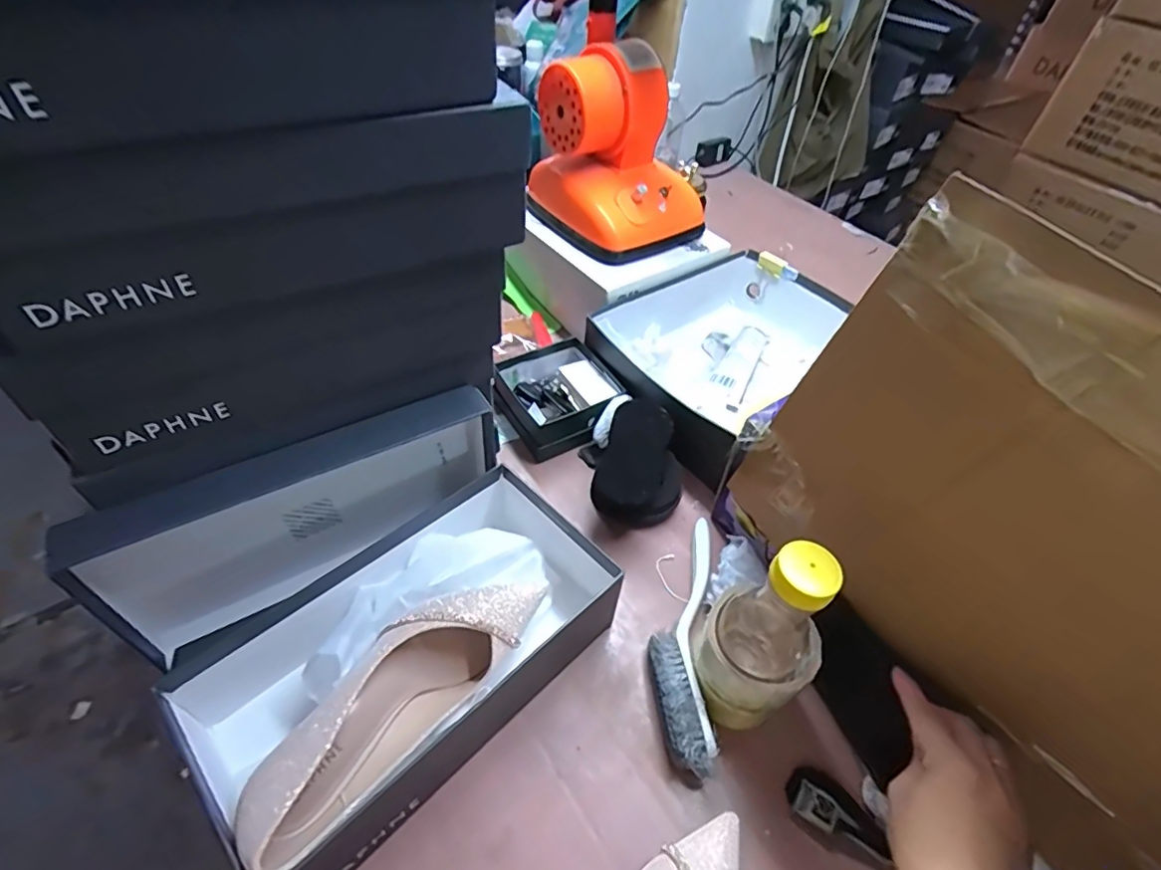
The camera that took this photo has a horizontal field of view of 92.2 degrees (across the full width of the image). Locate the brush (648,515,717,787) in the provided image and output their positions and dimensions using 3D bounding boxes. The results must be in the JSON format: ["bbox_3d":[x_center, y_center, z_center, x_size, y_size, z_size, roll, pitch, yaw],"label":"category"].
[{"bbox_3d":[0.091,0.169,0.500,0.052,0.039,0.233,9,48,3],"label":"brush"}]

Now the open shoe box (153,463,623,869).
[{"bbox_3d":[-0.123,0.164,0.442,0.301,0.110,0.159,-35,59,-30],"label":"open shoe box"}]

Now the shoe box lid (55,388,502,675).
[{"bbox_3d":[-0.219,0.071,0.470,0.312,0.175,0.050,-23,54,-24],"label":"shoe box lid"}]

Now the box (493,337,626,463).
[{"bbox_3d":[-0.025,-0.044,0.674,0.129,0.060,0.131,-21,53,-22],"label":"box"}]

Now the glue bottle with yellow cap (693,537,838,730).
[{"bbox_3d":[0.128,0.151,0.410,0.065,0.190,0.081,-23,54,-24],"label":"glue bottle with yellow cap"}]

